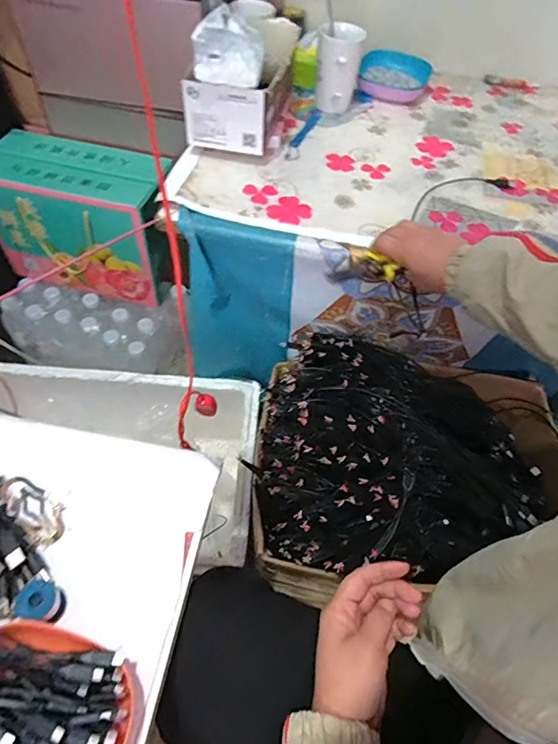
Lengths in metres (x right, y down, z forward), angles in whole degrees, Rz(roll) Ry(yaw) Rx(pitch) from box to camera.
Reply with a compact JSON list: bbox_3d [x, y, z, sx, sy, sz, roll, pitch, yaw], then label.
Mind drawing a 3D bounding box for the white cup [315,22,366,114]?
[{"bbox_3d":[0.104,-0.531,0.832,0.076,0.119,0.096,4,56,-1],"label":"white cup"}]

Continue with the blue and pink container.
[{"bbox_3d":[0.223,-0.577,0.920,0.140,0.037,0.137,12,57,5],"label":"blue and pink container"}]

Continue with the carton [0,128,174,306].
[{"bbox_3d":[-0.384,-0.301,0.942,0.333,0.238,0.173,17,55,7],"label":"carton"}]

